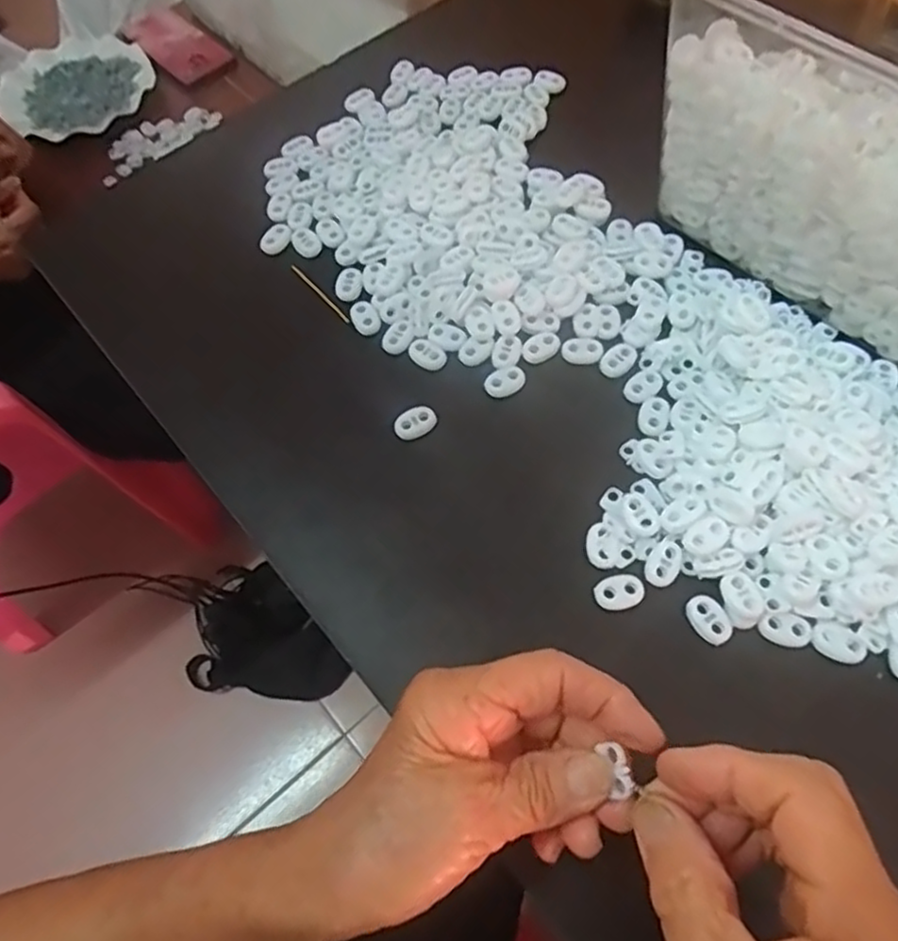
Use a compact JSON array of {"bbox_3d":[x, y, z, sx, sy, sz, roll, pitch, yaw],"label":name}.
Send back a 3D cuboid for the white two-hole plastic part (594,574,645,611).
[{"bbox_3d":[0.079,0.056,0.318,0.023,0.004,0.015,-14,64,-2],"label":"white two-hole plastic part"}]

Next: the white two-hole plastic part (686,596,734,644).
[{"bbox_3d":[0.118,0.068,0.311,0.016,0.004,0.022,-24,65,-7],"label":"white two-hole plastic part"}]

